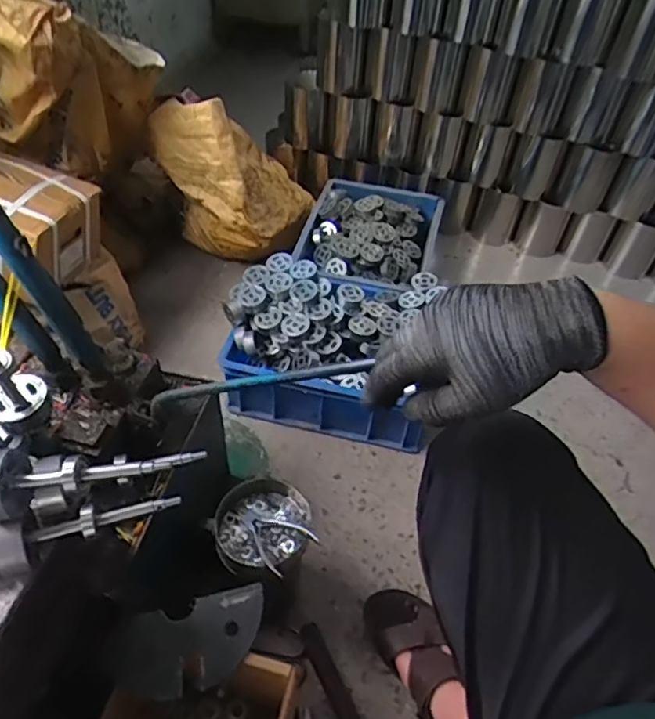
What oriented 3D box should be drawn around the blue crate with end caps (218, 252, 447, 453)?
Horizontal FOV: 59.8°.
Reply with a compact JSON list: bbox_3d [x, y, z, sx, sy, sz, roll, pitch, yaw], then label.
[{"bbox_3d":[0.015,-0.035,1.125,0.408,0.235,0.306,9,48,4],"label":"blue crate with end caps"}]

